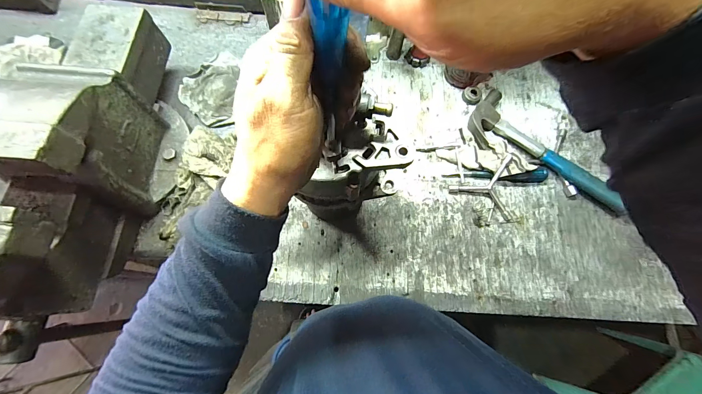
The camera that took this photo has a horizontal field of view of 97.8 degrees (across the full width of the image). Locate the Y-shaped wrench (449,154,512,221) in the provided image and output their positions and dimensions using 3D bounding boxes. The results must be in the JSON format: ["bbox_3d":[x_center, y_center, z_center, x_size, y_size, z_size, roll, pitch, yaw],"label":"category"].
[{"bbox_3d":[0.243,-0.017,0.569,0.108,0.032,0.113,0,73,-3],"label":"Y-shaped wrench"}]

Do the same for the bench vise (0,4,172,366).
[{"bbox_3d":[-0.436,-0.069,0.451,0.194,0.239,0.552,-3,73,-3],"label":"bench vise"}]

